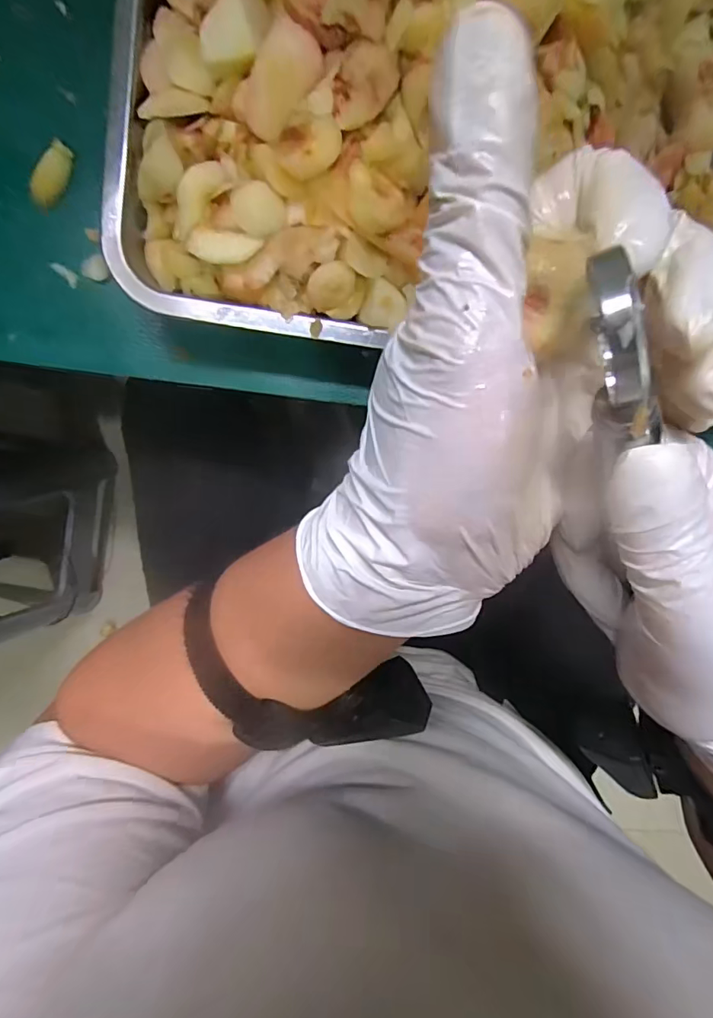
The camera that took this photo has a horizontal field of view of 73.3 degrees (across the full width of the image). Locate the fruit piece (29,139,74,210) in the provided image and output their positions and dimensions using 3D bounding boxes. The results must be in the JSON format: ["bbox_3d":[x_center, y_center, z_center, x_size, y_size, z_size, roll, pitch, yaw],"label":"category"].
[{"bbox_3d":[-0.200,-0.219,0.314,0.016,0.010,0.040,37,93,-7],"label":"fruit piece"}]

